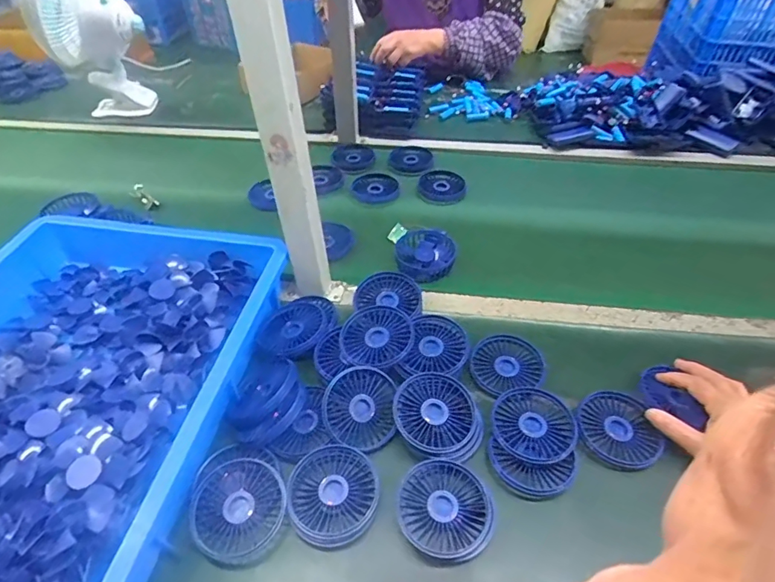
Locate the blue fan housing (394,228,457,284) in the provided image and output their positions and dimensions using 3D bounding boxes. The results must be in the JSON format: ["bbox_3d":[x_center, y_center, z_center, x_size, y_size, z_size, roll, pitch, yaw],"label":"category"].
[{"bbox_3d":[0.054,-0.059,0.738,0.093,0.037,0.099,-7,44,-6],"label":"blue fan housing"}]

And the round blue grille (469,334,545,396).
[{"bbox_3d":[0.148,0.090,0.603,0.091,0.014,0.079,-12,45,-10],"label":"round blue grille"}]

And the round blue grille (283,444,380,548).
[{"bbox_3d":[-0.056,0.203,0.484,0.090,0.016,0.092,-1,44,1],"label":"round blue grille"}]

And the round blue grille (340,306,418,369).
[{"bbox_3d":[-0.014,0.054,0.579,0.086,0.015,0.089,-1,44,1],"label":"round blue grille"}]

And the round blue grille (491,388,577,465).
[{"bbox_3d":[0.161,0.147,0.532,0.089,0.007,0.088,-1,44,1],"label":"round blue grille"}]

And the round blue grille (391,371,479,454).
[{"bbox_3d":[0.052,0.136,0.533,0.090,0.012,0.090,5,52,-7],"label":"round blue grille"}]

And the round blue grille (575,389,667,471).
[{"bbox_3d":[0.260,0.152,0.537,0.088,0.016,0.091,-1,44,1],"label":"round blue grille"}]

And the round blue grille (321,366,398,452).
[{"bbox_3d":[-0.031,0.130,0.535,0.079,0.024,0.087,2,72,-6],"label":"round blue grille"}]

